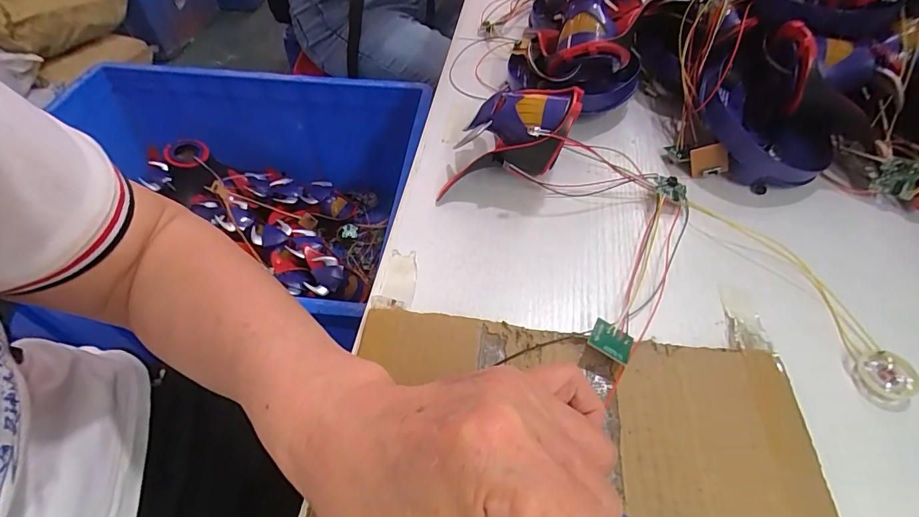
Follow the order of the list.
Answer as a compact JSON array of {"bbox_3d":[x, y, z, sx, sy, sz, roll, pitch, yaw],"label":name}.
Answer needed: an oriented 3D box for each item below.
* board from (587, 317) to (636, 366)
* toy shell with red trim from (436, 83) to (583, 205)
[{"bbox_3d":[0.081,0.044,0.238,0.023,0.004,0.024,30,37,10],"label":"board"},{"bbox_3d":[0.035,-0.081,0.318,0.083,0.060,0.057,9,52,7],"label":"toy shell with red trim"}]

